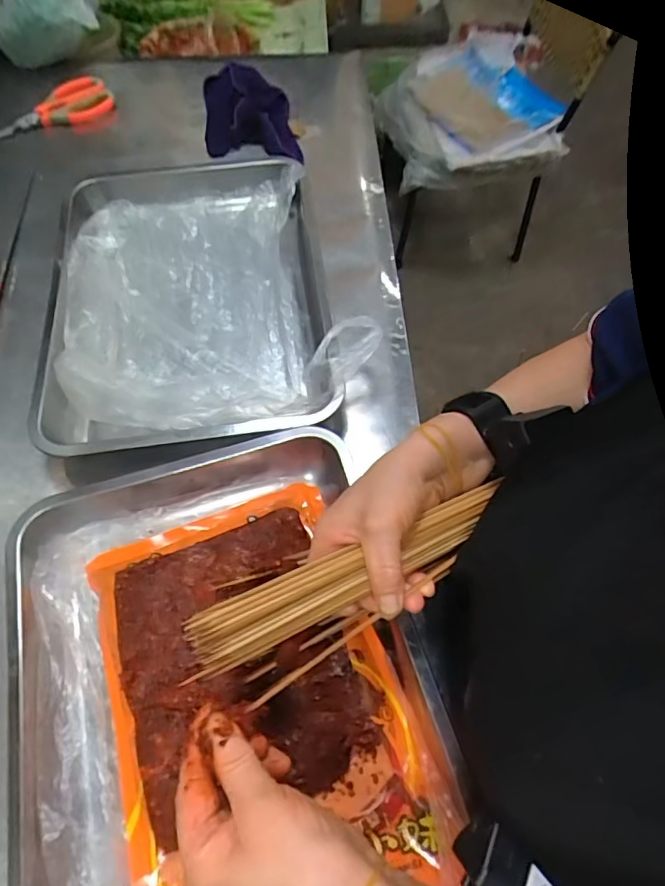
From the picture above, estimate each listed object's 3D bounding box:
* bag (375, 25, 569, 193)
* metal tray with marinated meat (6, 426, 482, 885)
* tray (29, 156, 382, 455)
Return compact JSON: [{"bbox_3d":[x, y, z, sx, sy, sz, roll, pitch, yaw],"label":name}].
[{"bbox_3d":[0.315,-0.819,1.303,0.388,0.117,0.456,-8,61,-2],"label":"bag"},{"bbox_3d":[-0.083,0.184,0.391,0.293,0.041,0.380,-17,62,-7],"label":"metal tray with marinated meat"},{"bbox_3d":[-0.158,-0.167,0.575,0.311,0.062,0.394,-14,62,-5],"label":"tray"}]

